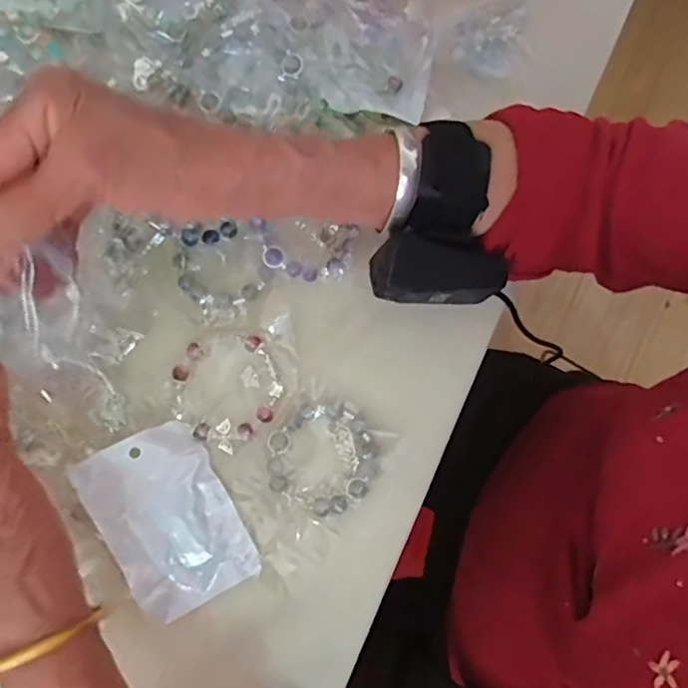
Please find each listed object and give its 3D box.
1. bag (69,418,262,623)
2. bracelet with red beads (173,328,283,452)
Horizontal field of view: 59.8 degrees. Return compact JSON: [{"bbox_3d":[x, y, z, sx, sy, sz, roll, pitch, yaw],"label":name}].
[{"bbox_3d":[-0.094,0.093,0.316,0.064,0.015,0.093,-29,81,-5],"label":"bag"},{"bbox_3d":[-0.066,0.024,0.335,0.061,0.004,0.060,0,80,0],"label":"bracelet with red beads"}]

